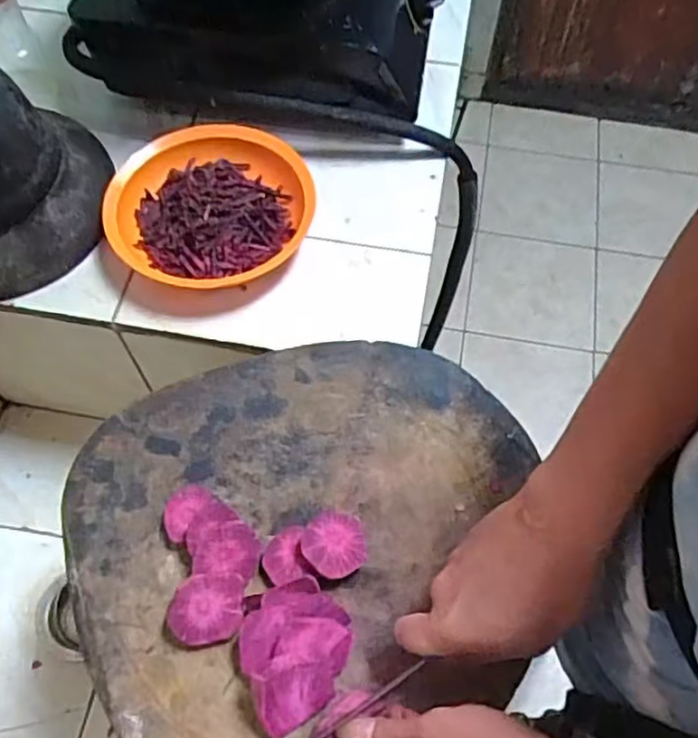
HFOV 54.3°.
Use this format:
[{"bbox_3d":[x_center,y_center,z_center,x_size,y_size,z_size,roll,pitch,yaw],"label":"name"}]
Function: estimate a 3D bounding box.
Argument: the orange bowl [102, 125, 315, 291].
[{"bbox_3d":[-0.142,-0.161,0.696,0.189,0.047,0.196,0,62,-1],"label":"orange bowl"}]

